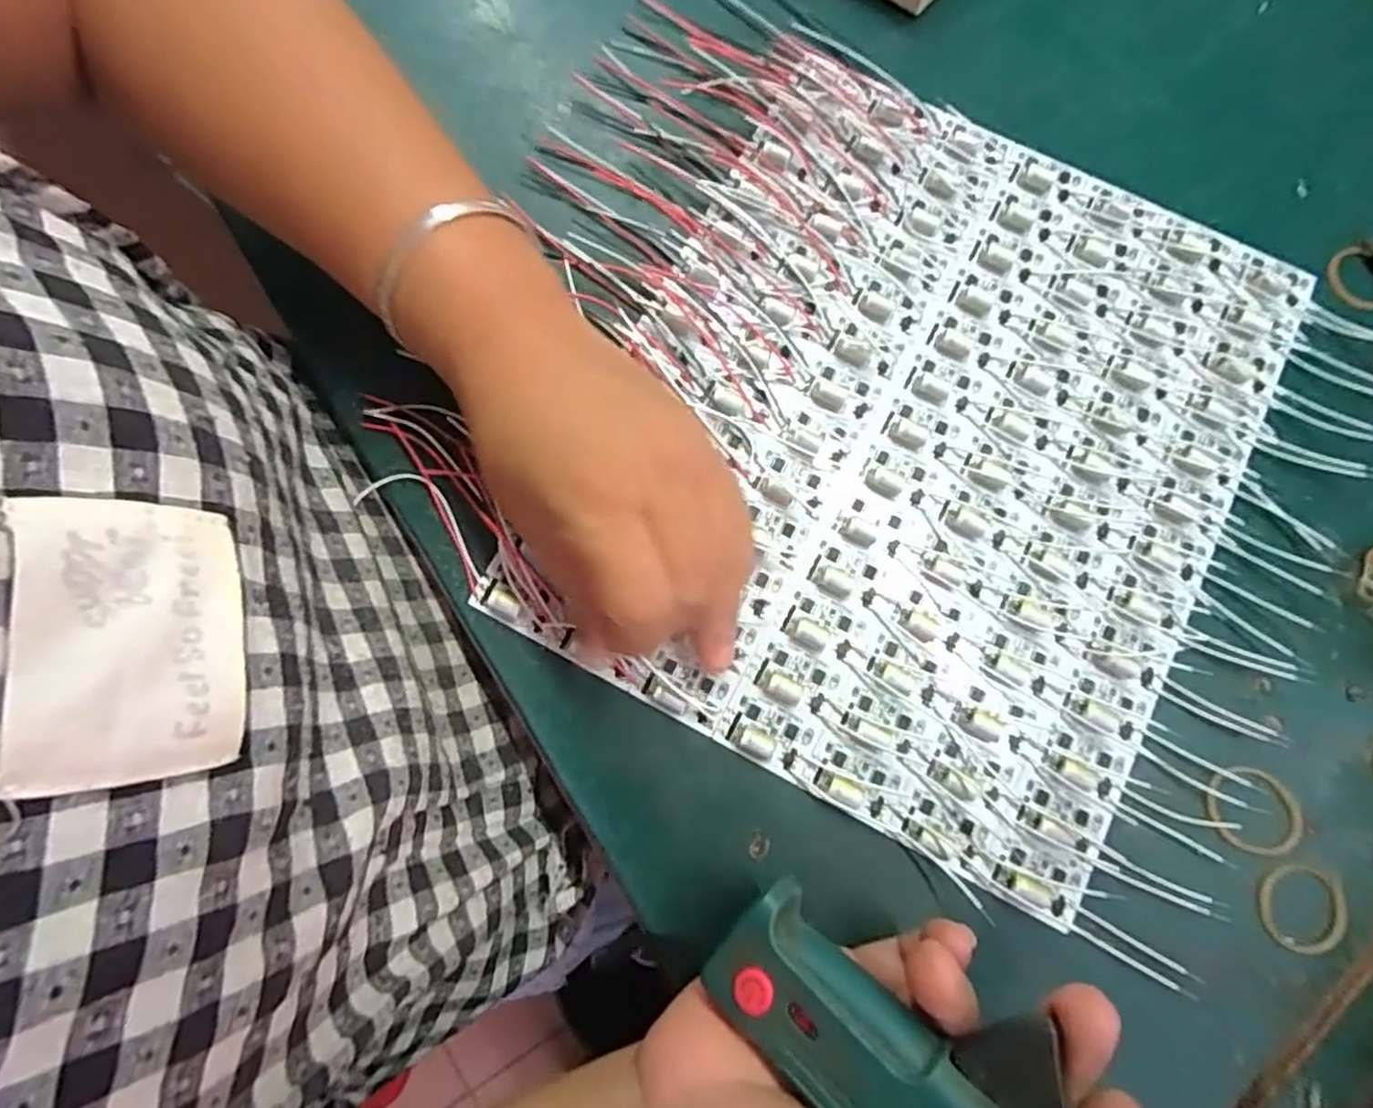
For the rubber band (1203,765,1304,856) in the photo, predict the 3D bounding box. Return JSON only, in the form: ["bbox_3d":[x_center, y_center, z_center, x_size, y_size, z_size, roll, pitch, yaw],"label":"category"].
[{"bbox_3d":[0.203,0.091,0.249,0.036,0.006,0.028,10,77,2],"label":"rubber band"}]

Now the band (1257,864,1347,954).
[{"bbox_3d":[0.214,0.123,0.244,0.033,0.004,0.028,0,77,0],"label":"band"}]

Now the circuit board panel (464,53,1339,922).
[{"bbox_3d":[0.091,-0.046,0.278,0.235,0.010,0.278,27,79,7],"label":"circuit board panel"}]

